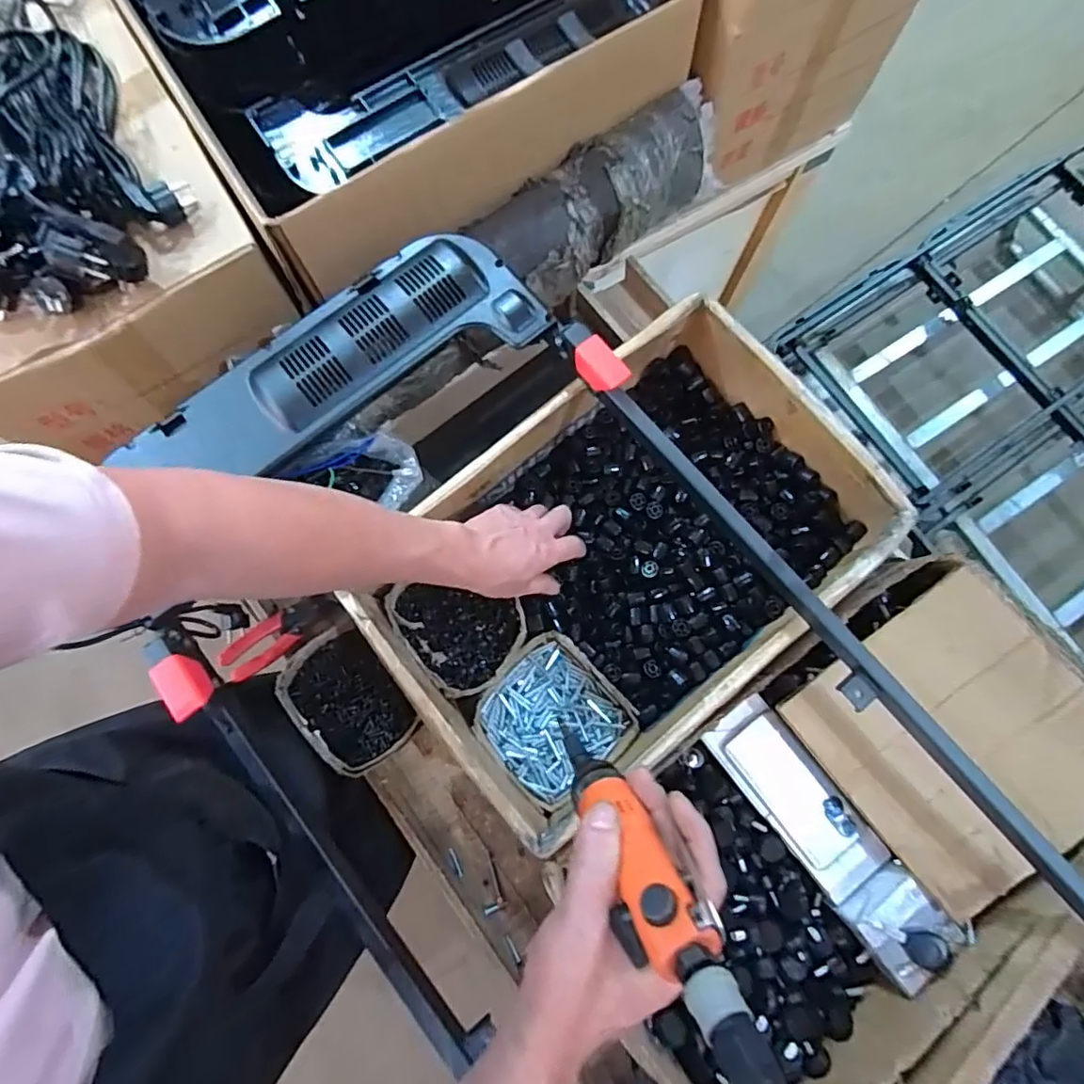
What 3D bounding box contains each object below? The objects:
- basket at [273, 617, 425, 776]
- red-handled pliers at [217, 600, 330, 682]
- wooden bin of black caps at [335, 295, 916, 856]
[{"bbox_3d":[-0.232,0.191,0.708,0.135,0.075,0.166,-36,84,-23],"label":"basket"},{"bbox_3d":[-0.349,0.121,0.753,0.055,0.021,0.141,45,59,9],"label":"red-handled pliers"},{"bbox_3d":[0.094,0.022,0.654,0.515,0.142,0.344,-40,81,-7],"label":"wooden bin of black caps"}]

